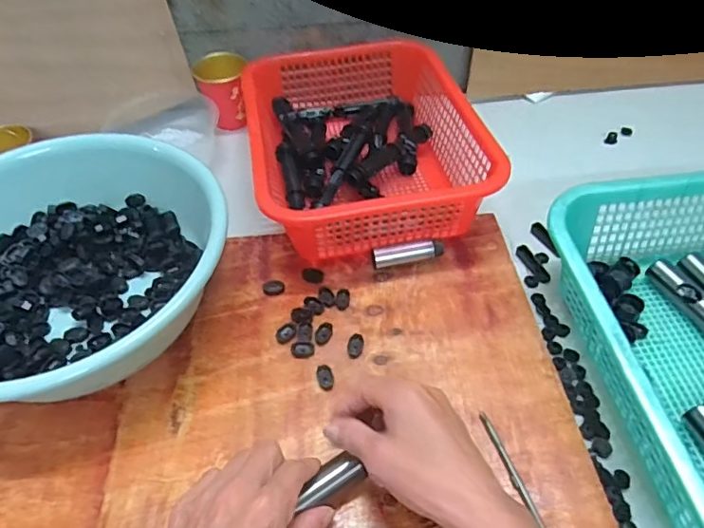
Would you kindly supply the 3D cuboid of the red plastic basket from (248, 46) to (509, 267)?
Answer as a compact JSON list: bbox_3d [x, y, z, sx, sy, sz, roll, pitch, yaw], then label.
[{"bbox_3d":[0.006,-0.157,0.629,0.240,0.087,0.317,-9,52,-5],"label":"red plastic basket"}]

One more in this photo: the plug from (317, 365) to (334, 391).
[{"bbox_3d":[-0.024,0.102,0.473,0.014,0.007,0.023,-10,52,-6],"label":"plug"}]

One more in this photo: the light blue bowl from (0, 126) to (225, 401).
[{"bbox_3d":[-0.262,-0.001,0.500,0.293,0.095,0.269,-1,52,2],"label":"light blue bowl"}]

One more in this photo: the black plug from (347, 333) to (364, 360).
[{"bbox_3d":[0.003,0.077,0.492,0.014,0.007,0.023,10,53,10],"label":"black plug"}]

